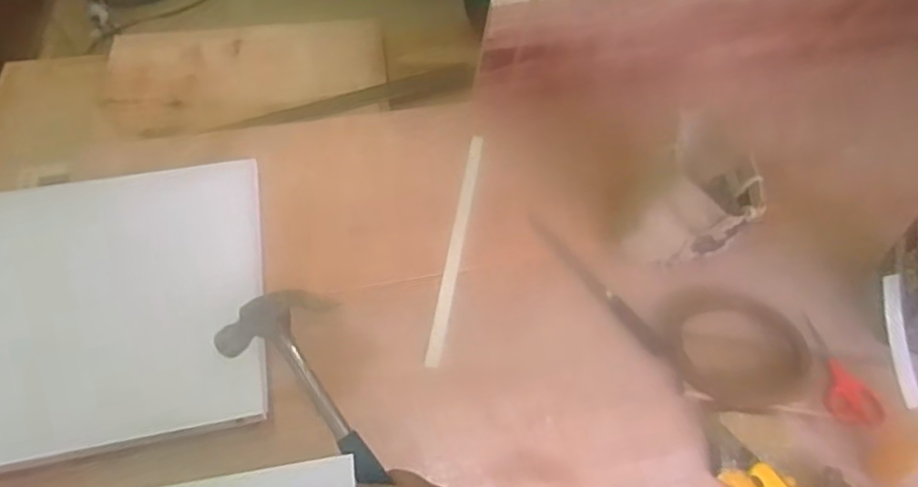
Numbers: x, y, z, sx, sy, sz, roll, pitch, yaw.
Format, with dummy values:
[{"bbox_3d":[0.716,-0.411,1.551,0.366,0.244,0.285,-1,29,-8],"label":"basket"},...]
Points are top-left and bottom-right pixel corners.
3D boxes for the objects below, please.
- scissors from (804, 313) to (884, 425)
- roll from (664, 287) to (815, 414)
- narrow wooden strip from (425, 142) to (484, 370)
[{"bbox_3d":[0.506,0.174,0.934,0.059,0.011,0.159,-16,54,-12],"label":"scissors"},{"bbox_3d":[0.392,0.148,0.976,0.180,0.038,0.190,0,53,0],"label":"roll"},{"bbox_3d":[-0.003,-0.009,1.100,0.020,0.007,0.451,7,53,6],"label":"narrow wooden strip"}]

